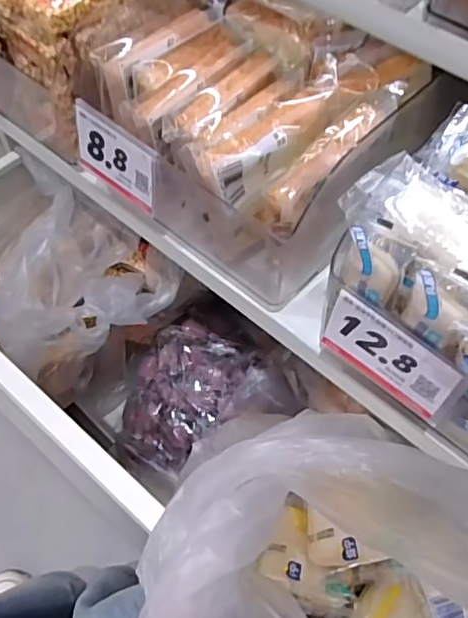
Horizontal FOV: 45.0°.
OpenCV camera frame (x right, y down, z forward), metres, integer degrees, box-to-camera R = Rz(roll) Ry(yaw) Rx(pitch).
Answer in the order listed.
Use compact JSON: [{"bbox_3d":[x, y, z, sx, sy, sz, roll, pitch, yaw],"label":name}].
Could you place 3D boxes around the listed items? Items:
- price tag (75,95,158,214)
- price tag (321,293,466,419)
[{"bbox_3d":[-0.104,-0.128,0.492,0.097,0.070,0.007,37,53,20],"label":"price tag"},{"bbox_3d":[0.106,0.033,0.394,0.095,0.065,0.004,39,57,20],"label":"price tag"}]

